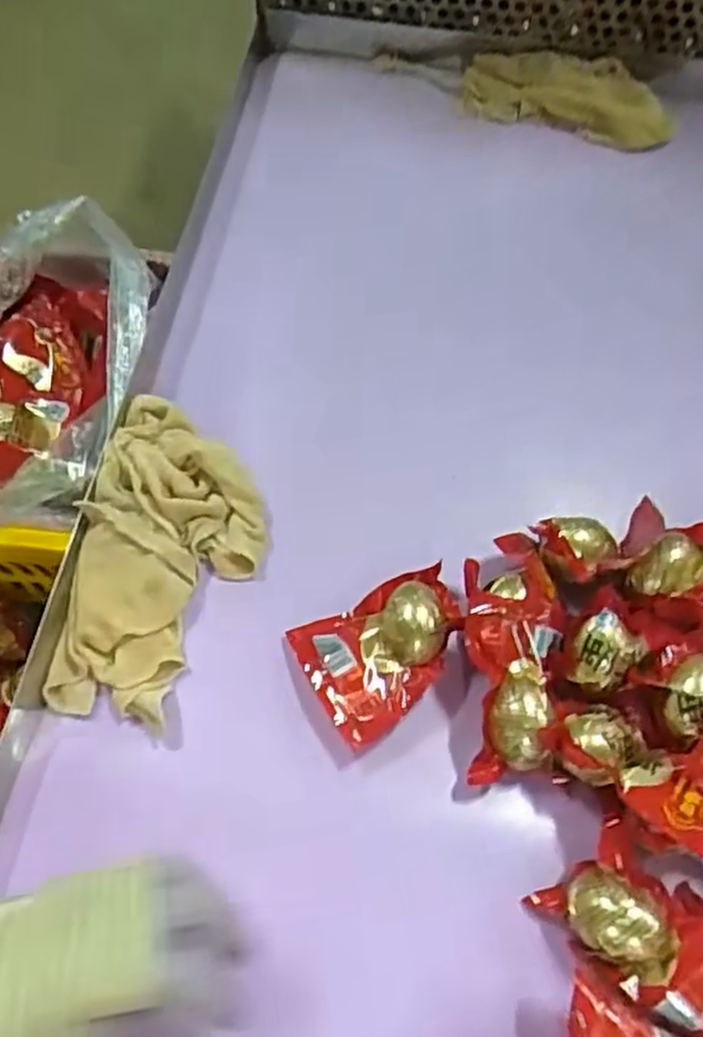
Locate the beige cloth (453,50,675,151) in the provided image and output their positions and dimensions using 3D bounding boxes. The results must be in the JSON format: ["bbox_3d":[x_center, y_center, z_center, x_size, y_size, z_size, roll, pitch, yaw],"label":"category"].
[{"bbox_3d":[0.225,-0.440,0.745,0.217,0.047,0.089,15,64,6],"label":"beige cloth"}]

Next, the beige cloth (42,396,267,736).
[{"bbox_3d":[-0.131,0.023,0.510,0.123,0.040,0.232,12,63,5],"label":"beige cloth"}]

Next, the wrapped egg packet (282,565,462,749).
[{"bbox_3d":[0.026,0.087,0.485,0.110,0.033,0.086,-25,66,-13],"label":"wrapped egg packet"}]

